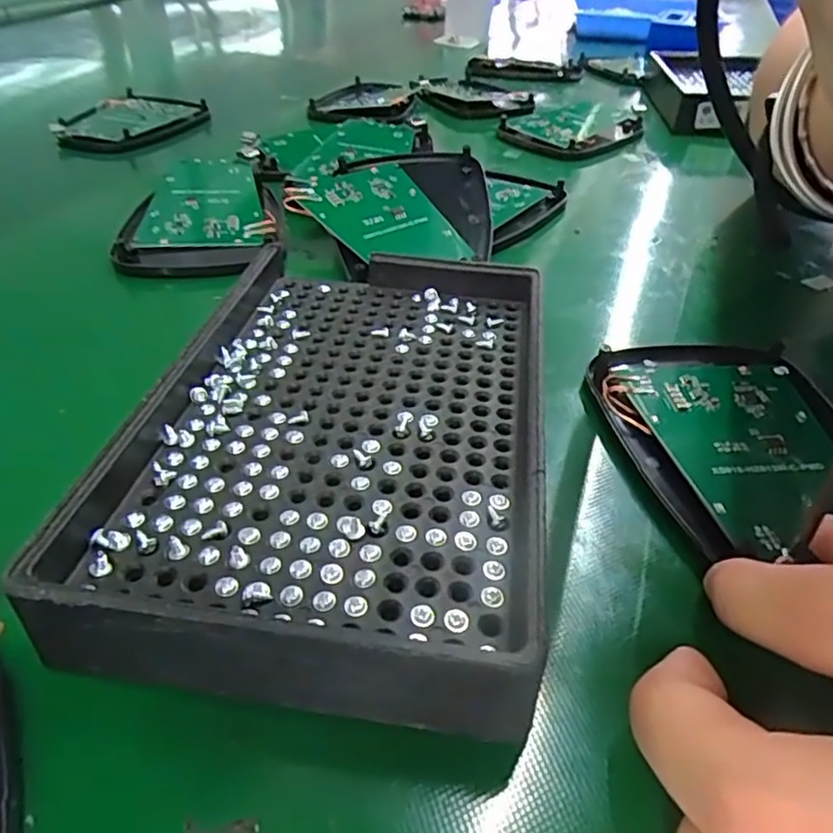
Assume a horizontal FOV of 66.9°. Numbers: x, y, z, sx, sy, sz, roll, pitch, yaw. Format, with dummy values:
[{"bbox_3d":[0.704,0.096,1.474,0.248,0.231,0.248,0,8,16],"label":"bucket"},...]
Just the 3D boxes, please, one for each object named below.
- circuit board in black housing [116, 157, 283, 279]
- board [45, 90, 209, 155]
[{"bbox_3d":[-0.091,-0.086,0.267,0.059,0.012,0.096,-4,41,-12],"label":"circuit board in black housing"},{"bbox_3d":[-0.175,-0.177,0.378,0.064,0.010,0.087,14,41,11],"label":"board"}]

